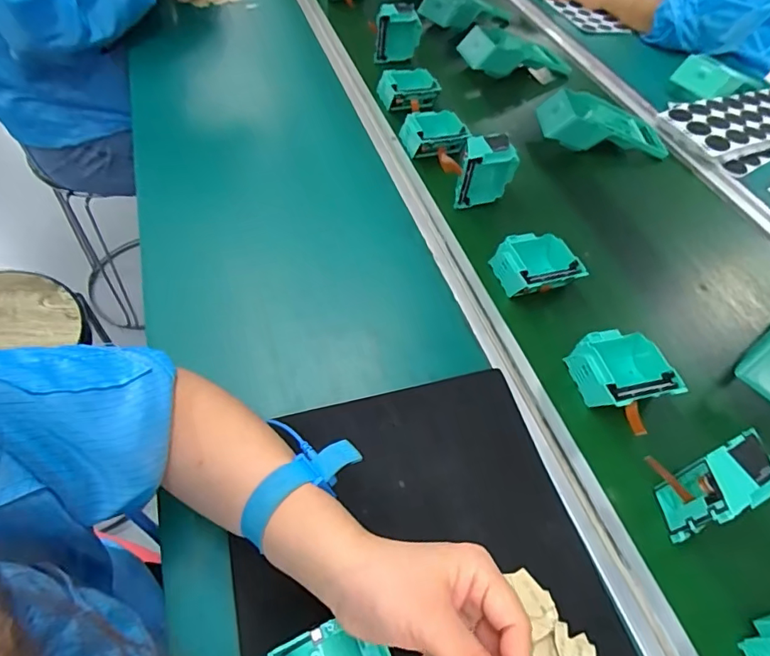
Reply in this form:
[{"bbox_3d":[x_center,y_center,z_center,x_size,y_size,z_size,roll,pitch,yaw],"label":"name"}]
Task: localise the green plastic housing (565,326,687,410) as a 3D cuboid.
[{"bbox_3d":[0.225,0.040,0.463,0.099,0.042,0.080,-10,54,-13],"label":"green plastic housing"}]

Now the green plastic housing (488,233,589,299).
[{"bbox_3d":[0.160,-0.067,0.533,0.074,0.042,0.079,-14,55,-17],"label":"green plastic housing"}]

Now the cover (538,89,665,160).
[{"bbox_3d":[0.323,-0.295,0.719,0.192,0.051,0.099,-1,52,-8],"label":"cover"}]

